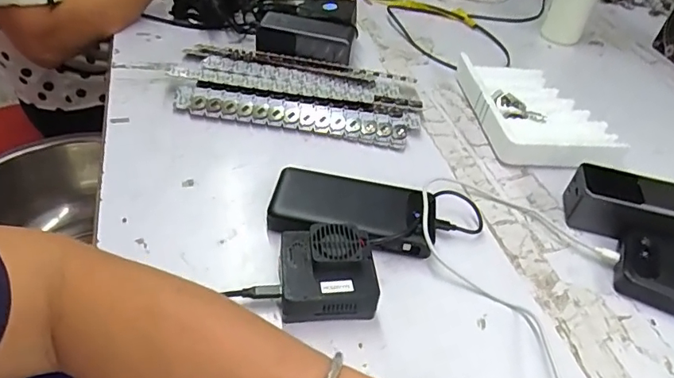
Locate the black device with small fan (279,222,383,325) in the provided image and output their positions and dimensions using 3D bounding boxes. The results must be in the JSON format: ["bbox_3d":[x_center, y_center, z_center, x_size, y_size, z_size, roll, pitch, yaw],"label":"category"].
[{"bbox_3d":[-0.008,0.067,0.416,0.077,0.047,0.072,-1,43,-9],"label":"black device with small fan"}]

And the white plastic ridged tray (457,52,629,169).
[{"bbox_3d":[0.249,-0.101,0.643,0.139,0.033,0.210,0,42,-8],"label":"white plastic ridged tray"}]

